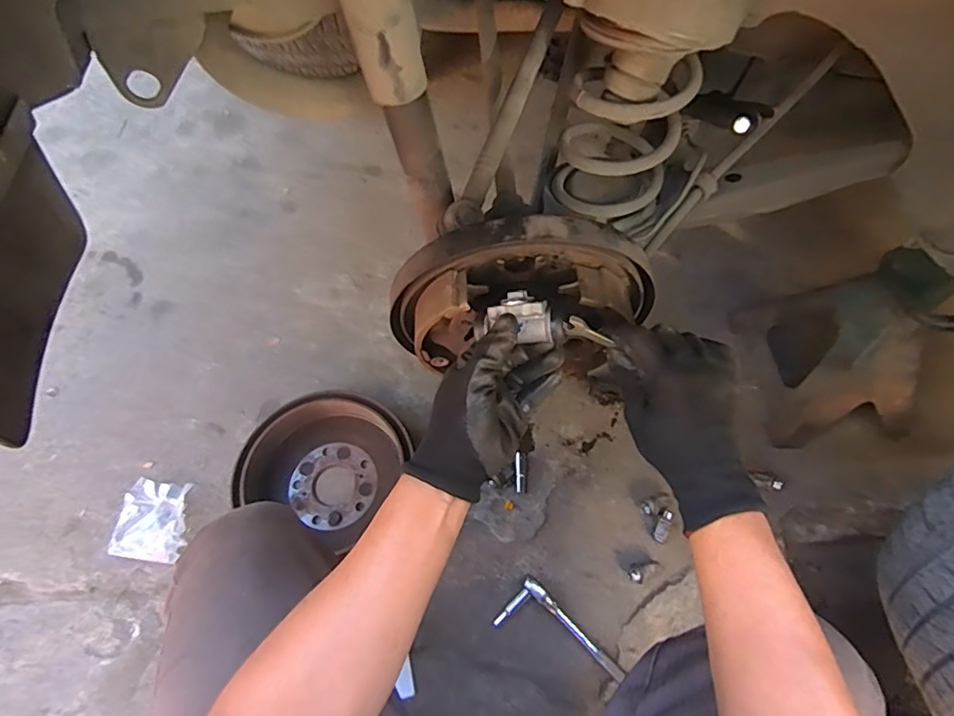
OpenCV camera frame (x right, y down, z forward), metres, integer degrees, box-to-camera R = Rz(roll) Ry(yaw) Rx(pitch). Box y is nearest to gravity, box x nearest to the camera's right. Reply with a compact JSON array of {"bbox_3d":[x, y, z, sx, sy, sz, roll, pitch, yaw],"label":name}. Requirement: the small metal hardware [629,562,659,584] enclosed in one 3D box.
[{"bbox_3d":[0.237,0.304,0.789,0.043,0.020,0.024,-37,67,-18],"label":"small metal hardware"}]

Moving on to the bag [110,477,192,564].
[{"bbox_3d":[-0.485,0.247,0.831,0.108,0.037,0.115,9,62,5],"label":"bag"}]

